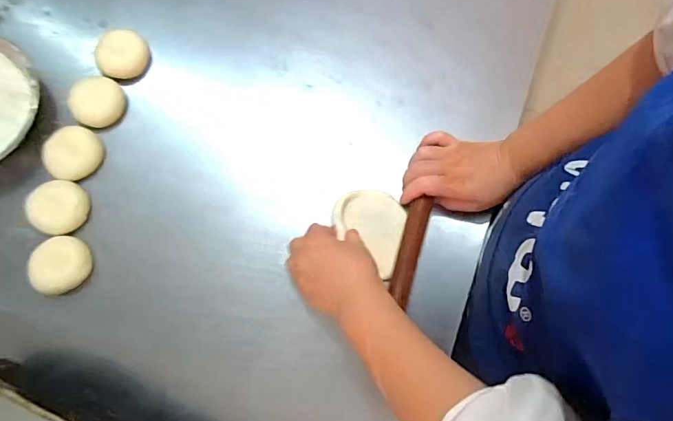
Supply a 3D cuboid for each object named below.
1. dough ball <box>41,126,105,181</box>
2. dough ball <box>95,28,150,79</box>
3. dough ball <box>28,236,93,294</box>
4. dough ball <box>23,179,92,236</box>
[{"bbox_3d":[-0.336,-0.072,0.563,0.061,0.027,0.071,23,80,5],"label":"dough ball"},{"bbox_3d":[-0.287,-0.209,0.588,0.070,0.035,0.056,-41,81,-7],"label":"dough ball"},{"bbox_3d":[-0.338,0.065,0.535,0.067,0.019,0.066,0,79,0],"label":"dough ball"},{"bbox_3d":[-0.348,-0.004,0.554,0.068,0.028,0.066,0,79,0],"label":"dough ball"}]

